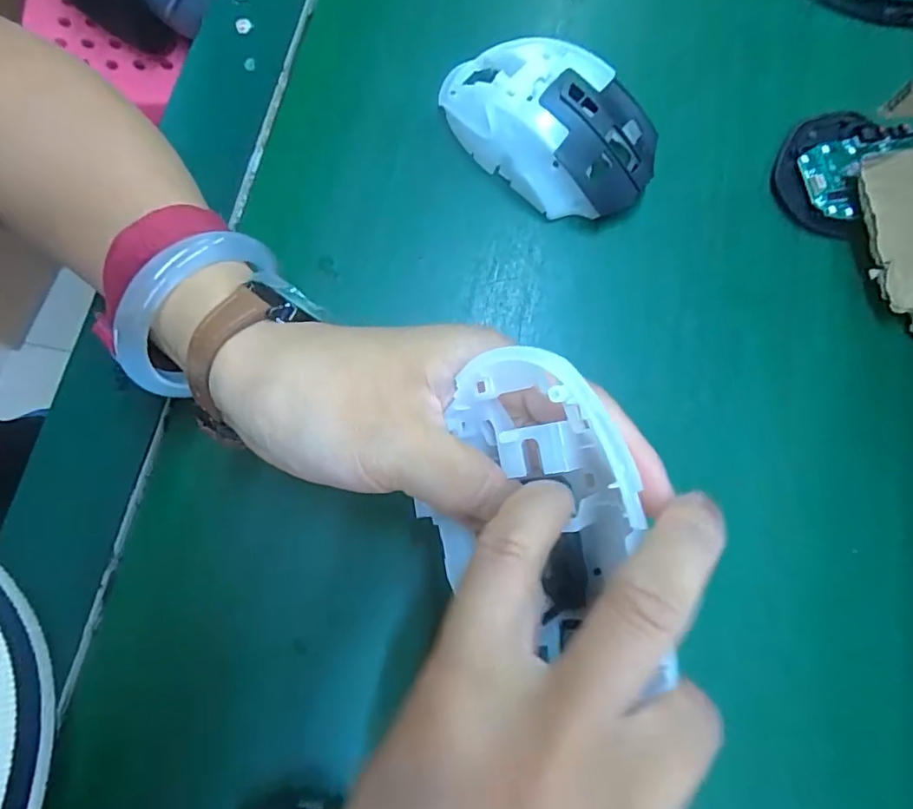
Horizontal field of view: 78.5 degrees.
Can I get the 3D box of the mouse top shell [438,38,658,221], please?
[{"bbox_3d":[0.045,-0.142,0.280,0.116,0.039,0.064,38,76,13],"label":"mouse top shell"}]

